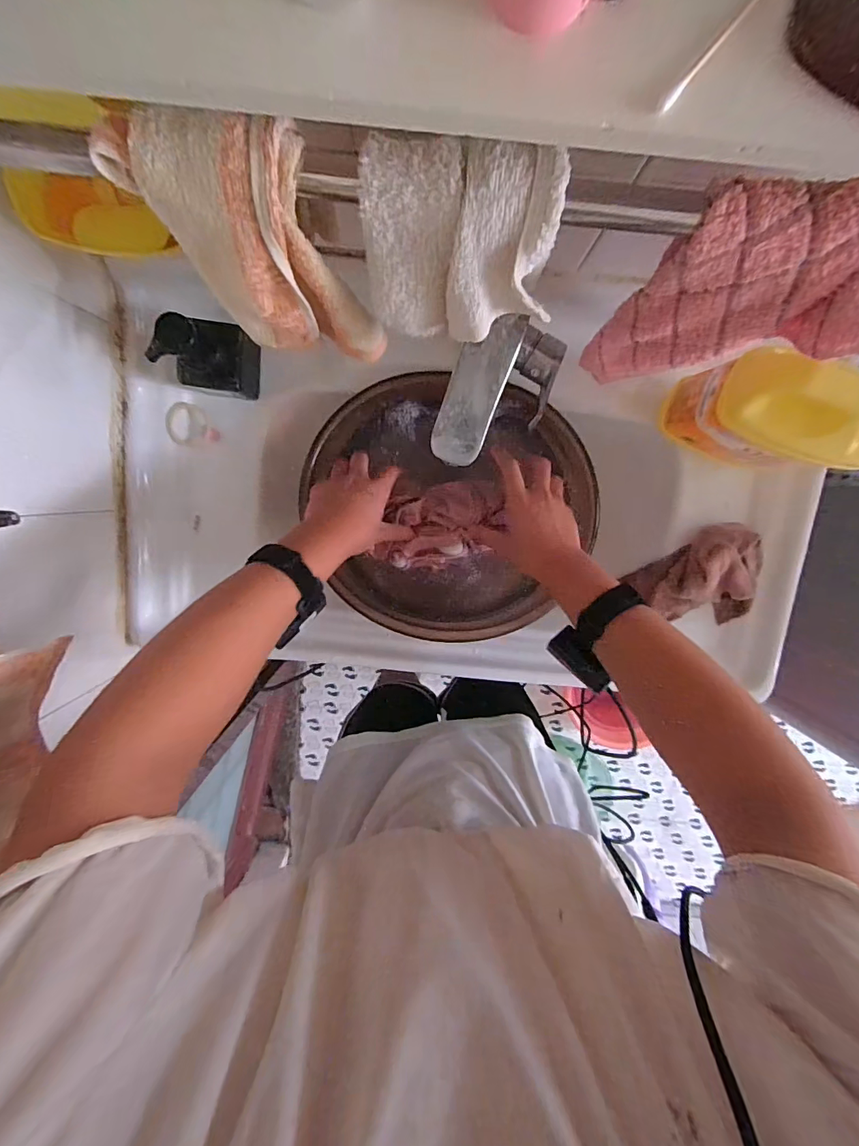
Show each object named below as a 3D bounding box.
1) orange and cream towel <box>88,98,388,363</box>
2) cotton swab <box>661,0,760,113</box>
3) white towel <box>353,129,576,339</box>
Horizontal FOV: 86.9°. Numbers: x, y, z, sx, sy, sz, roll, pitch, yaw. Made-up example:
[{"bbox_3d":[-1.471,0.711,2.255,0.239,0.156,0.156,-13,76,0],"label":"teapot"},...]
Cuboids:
[{"bbox_3d":[-0.099,-0.199,0.293,0.113,0.165,0.055,4,100,-1],"label":"orange and cream towel"},{"bbox_3d":[0.105,-0.187,0.153,0.004,0.005,0.070,42,97,-7],"label":"cotton swab"},{"bbox_3d":[0.017,-0.182,0.266,0.104,0.108,0.033,9,77,4],"label":"white towel"}]

